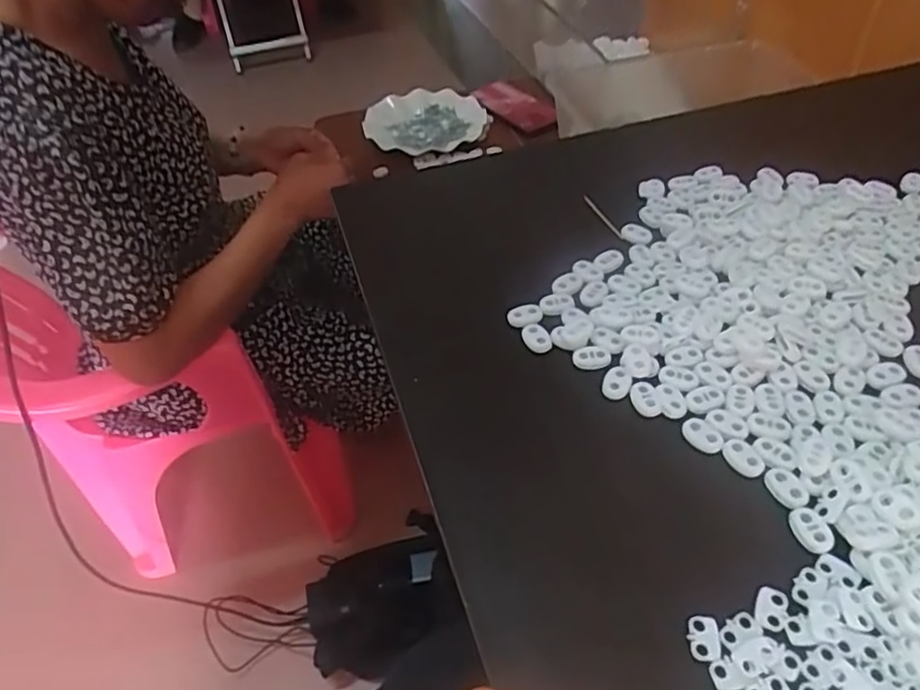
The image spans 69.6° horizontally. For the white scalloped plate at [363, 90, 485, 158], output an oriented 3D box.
[{"bbox_3d":[-0.053,-0.355,1.037,0.185,0.026,0.194,-3,47,3],"label":"white scalloped plate"}]

